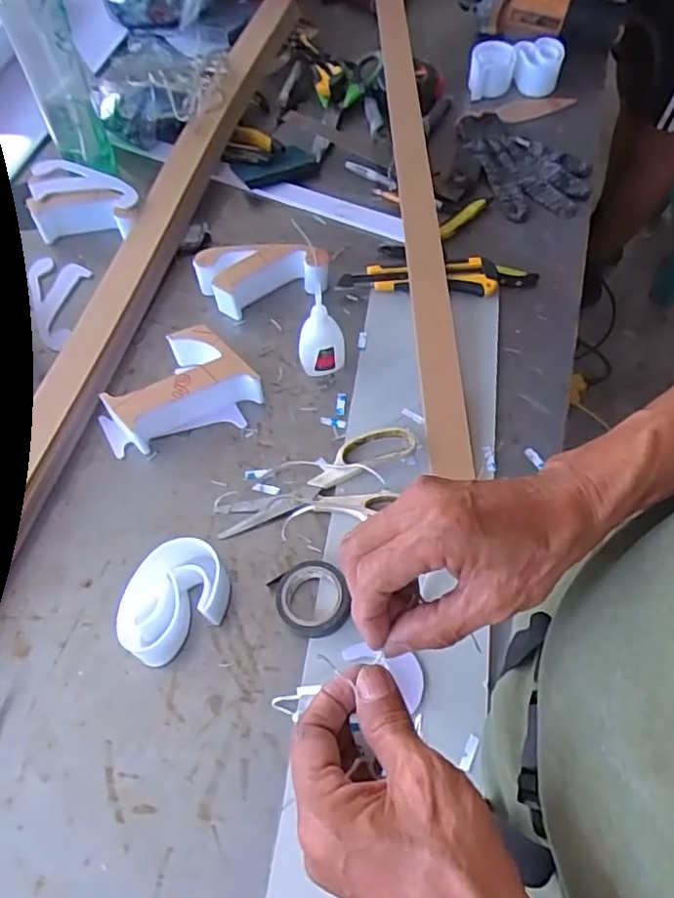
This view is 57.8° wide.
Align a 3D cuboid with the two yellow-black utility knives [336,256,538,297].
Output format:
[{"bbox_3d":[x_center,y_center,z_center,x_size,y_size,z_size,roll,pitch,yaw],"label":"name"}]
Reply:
[{"bbox_3d":[0.110,-0.184,0.657,0.213,0.020,0.045,-4,60,0],"label":"two yellow-black utility knives"}]

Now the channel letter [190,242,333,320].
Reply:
[{"bbox_3d":[-0.079,-0.188,0.655,0.134,0.044,0.060,-17,61,-7],"label":"channel letter"}]

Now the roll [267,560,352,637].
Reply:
[{"bbox_3d":[-0.021,0.120,0.488,0.057,0.021,0.058,-1,61,1],"label":"roll"}]

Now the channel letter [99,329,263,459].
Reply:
[{"bbox_3d":[-0.153,-0.061,0.579,0.147,0.047,0.095,-18,61,-8],"label":"channel letter"}]

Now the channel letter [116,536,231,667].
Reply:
[{"bbox_3d":[-0.127,0.116,0.476,0.086,0.048,0.063,-38,66,-18],"label":"channel letter"}]

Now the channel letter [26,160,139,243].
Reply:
[{"bbox_3d":[-0.291,-0.285,0.710,0.131,0.047,0.082,2,61,3],"label":"channel letter"}]

